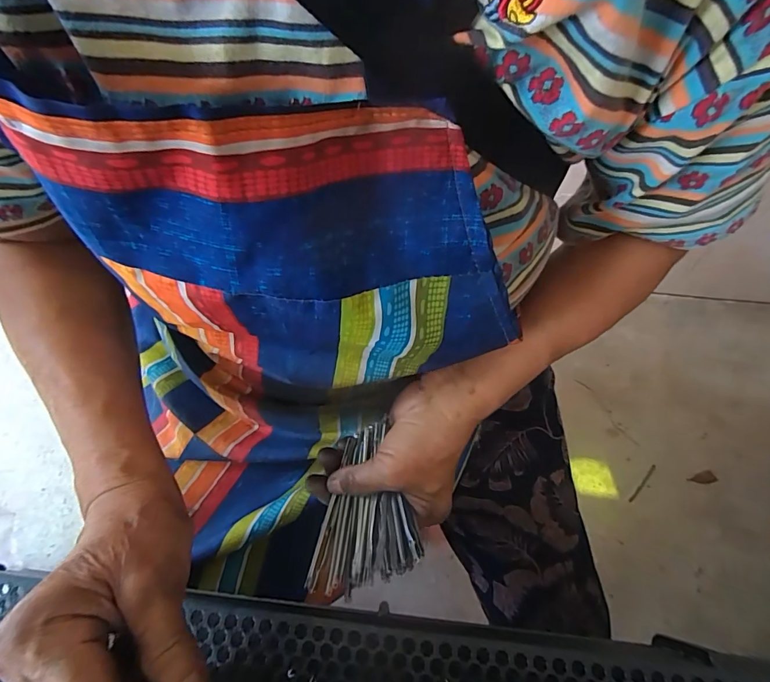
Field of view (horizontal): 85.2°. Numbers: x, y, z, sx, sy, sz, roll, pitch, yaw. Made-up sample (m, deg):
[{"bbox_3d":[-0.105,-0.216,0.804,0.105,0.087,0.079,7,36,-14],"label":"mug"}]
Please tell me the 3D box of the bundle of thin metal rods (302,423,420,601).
[{"bbox_3d":[-0.007,0.118,0.293,0.067,0.035,0.111,14,62,7],"label":"bundle of thin metal rods"}]

